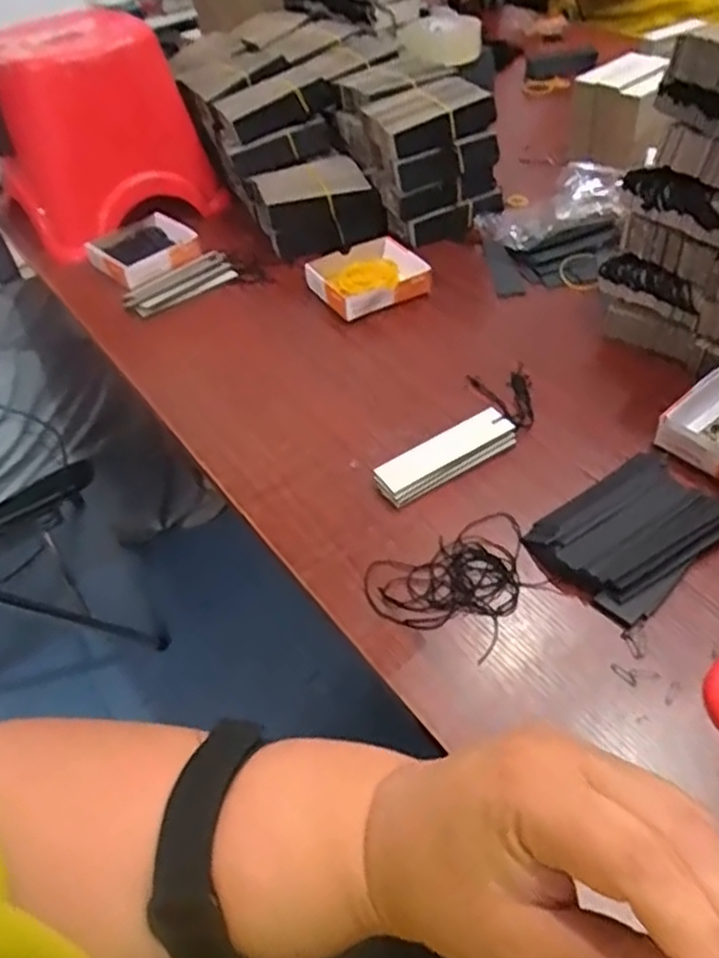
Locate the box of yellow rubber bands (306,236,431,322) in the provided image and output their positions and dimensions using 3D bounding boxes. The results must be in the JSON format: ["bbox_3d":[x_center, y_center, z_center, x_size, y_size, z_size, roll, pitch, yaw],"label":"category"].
[{"bbox_3d":[0.008,-0.232,0.842,0.125,0.030,0.110,-23,48,-16],"label":"box of yellow rubber bands"}]

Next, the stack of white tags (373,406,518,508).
[{"bbox_3d":[0.076,-0.019,0.632,0.133,0.020,0.041,-26,49,-18],"label":"stack of white tags"}]

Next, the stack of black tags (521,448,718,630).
[{"bbox_3d":[0.206,0.037,0.552,0.138,0.019,0.101,-33,51,-23],"label":"stack of black tags"}]

